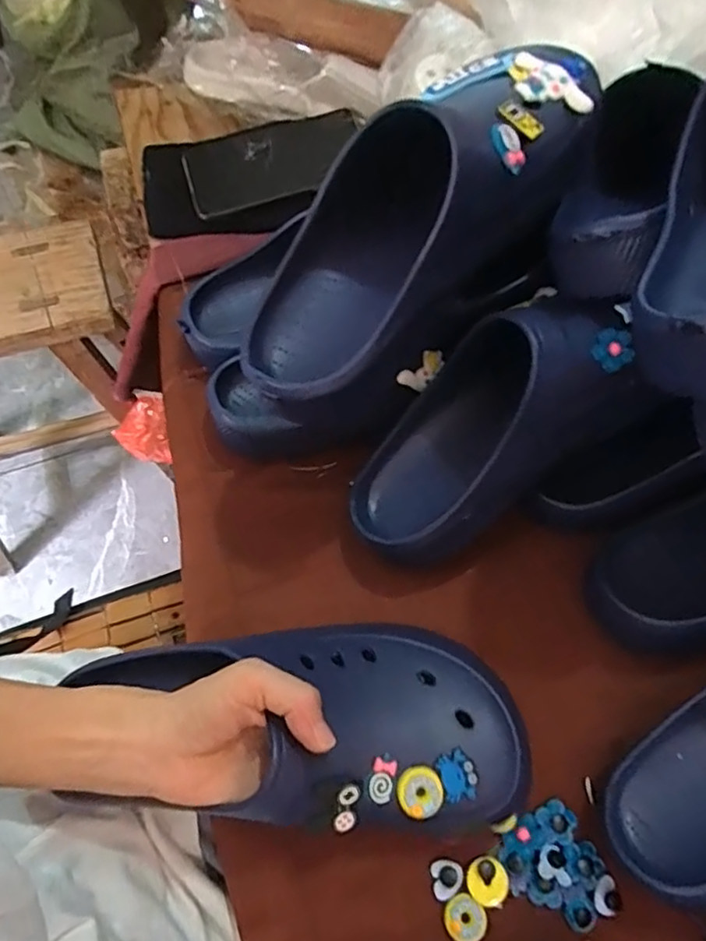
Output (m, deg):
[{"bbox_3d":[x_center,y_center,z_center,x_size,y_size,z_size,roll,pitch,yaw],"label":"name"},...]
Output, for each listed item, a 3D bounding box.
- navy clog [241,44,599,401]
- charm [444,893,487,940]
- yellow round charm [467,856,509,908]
[{"bbox_3d":[0.039,-0.147,0.339,0.265,0.092,0.105,-43,73,-1],"label":"navy clog"},{"bbox_3d":[0.065,0.262,0.353,0.023,0.004,0.023,-37,71,-17],"label":"charm"},{"bbox_3d":[0.080,0.244,0.362,0.025,0.004,0.024,1,65,-2],"label":"yellow round charm"}]

